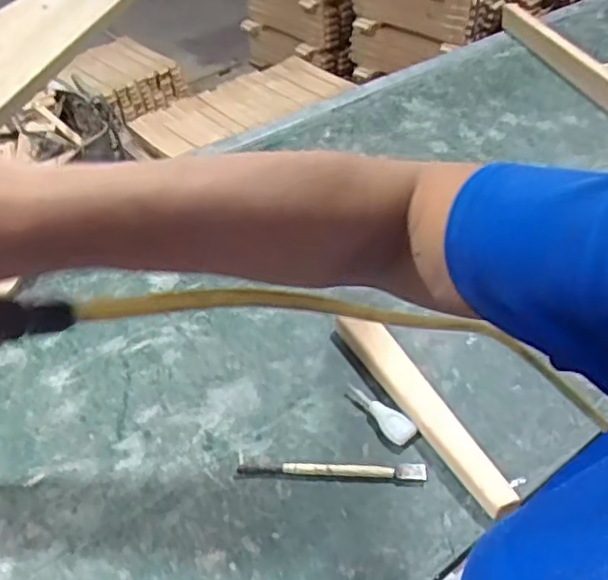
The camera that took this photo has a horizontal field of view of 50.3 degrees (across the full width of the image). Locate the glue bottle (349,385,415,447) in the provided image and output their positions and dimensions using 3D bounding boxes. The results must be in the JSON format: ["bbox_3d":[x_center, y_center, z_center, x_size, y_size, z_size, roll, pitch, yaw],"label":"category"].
[{"bbox_3d":[0.088,0.144,0.776,0.029,0.013,0.099,-34,52,-30],"label":"glue bottle"}]

